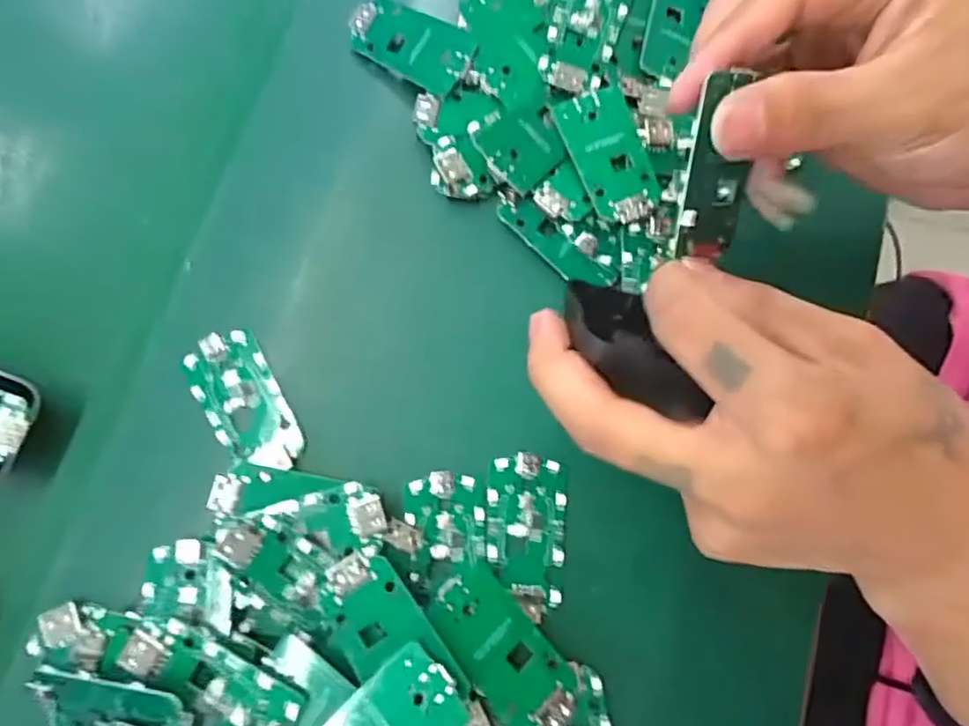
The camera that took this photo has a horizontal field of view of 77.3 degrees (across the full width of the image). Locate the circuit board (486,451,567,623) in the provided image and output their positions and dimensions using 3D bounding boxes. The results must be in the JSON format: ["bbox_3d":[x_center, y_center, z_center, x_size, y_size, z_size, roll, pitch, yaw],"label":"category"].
[{"bbox_3d":[0.016,0.068,0.243,0.032,0.004,0.060,4,77,2],"label":"circuit board"}]

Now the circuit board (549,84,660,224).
[{"bbox_3d":[0.054,-0.091,0.267,0.030,0.005,0.062,-17,77,-3],"label":"circuit board"}]

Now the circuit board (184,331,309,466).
[{"bbox_3d":[-0.099,0.016,0.249,0.032,0.006,0.062,-29,76,-12],"label":"circuit board"}]

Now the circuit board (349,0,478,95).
[{"bbox_3d":[-0.035,-0.150,0.280,0.064,0.006,0.031,32,79,8],"label":"circuit board"}]

